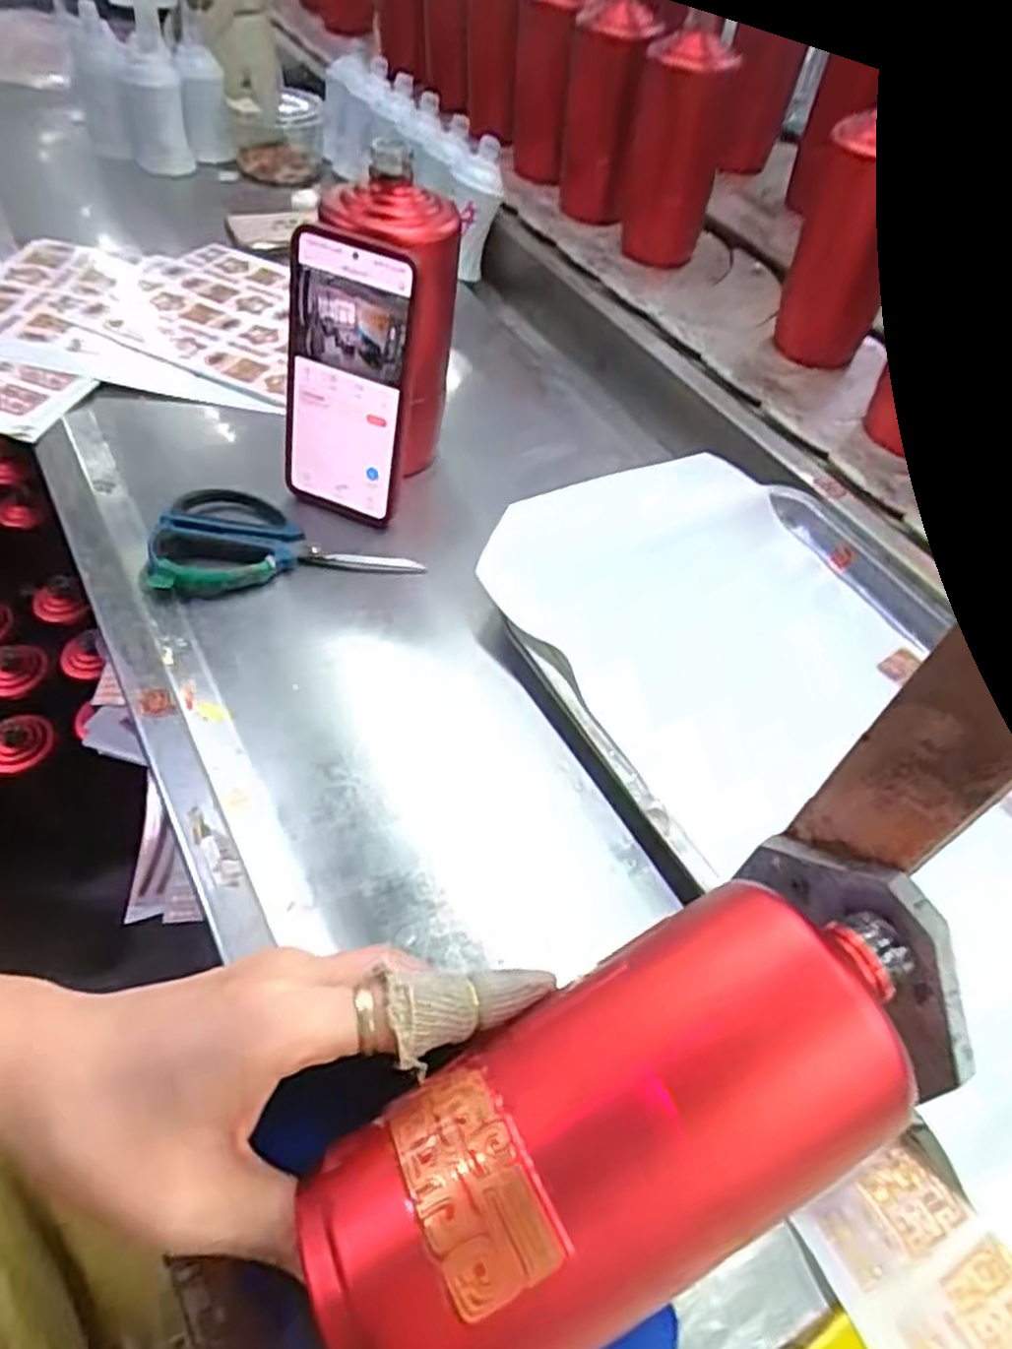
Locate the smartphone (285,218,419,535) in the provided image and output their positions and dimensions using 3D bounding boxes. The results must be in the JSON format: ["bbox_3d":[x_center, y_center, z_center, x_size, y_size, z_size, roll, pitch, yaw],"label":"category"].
[{"bbox_3d":[-0.101,-0.177,0.487,0.084,0.164,0.012,23,35,10],"label":"smartphone"}]

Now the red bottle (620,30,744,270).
[{"bbox_3d":[0.163,-0.512,0.769,0.086,0.179,0.103,11,51,3],"label":"red bottle"}]

